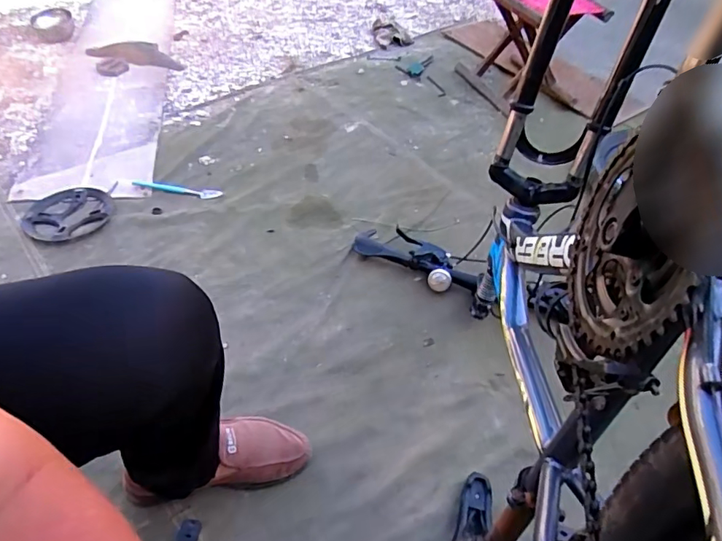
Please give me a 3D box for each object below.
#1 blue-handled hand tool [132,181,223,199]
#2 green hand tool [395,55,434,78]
[{"bbox_3d":[-0.432,-0.194,1.175,0.209,0.017,0.028,6,52,3],"label":"blue-handled hand tool"},{"bbox_3d":[0.180,-0.667,1.616,0.096,0.016,0.136,32,52,21],"label":"green hand tool"}]

